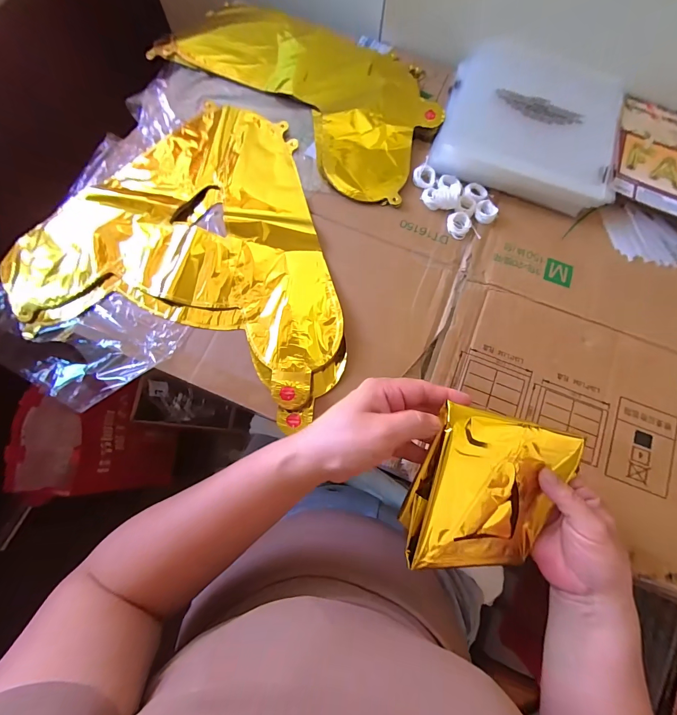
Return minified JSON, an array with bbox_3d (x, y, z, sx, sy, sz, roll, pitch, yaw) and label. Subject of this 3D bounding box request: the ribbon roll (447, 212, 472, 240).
[{"bbox_3d":[0.150,-0.167,0.419,0.030,0.007,0.033,0,76,-1],"label":"ribbon roll"}]

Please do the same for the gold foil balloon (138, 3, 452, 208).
[{"bbox_3d":[-0.060,-0.376,0.466,0.396,0.010,0.235,26,77,6],"label":"gold foil balloon"}]

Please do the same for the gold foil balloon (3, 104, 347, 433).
[{"bbox_3d":[-0.174,-0.145,0.403,0.393,0.017,0.376,10,76,2],"label":"gold foil balloon"}]

